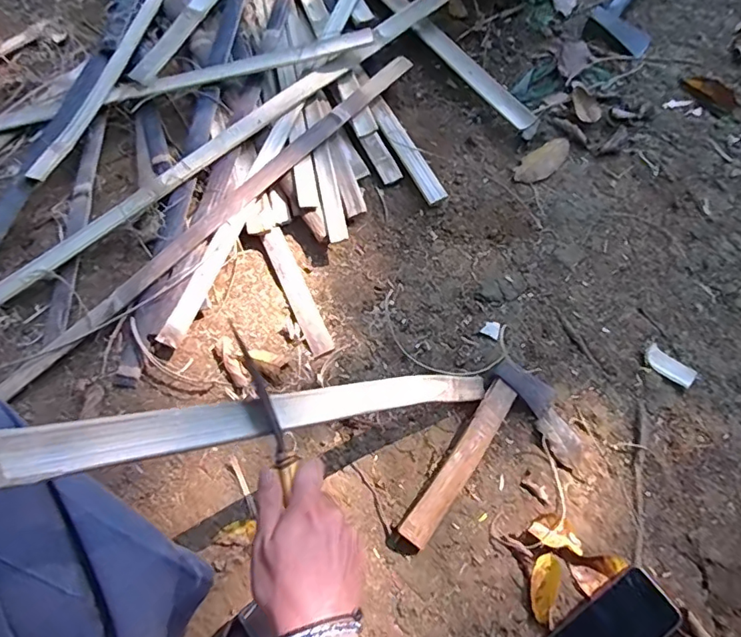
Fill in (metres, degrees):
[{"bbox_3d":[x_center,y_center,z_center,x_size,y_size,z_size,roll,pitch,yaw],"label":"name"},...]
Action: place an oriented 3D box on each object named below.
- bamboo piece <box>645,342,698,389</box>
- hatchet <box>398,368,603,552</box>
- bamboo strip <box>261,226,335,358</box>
[{"bbox_3d":[0.417,0.068,0.720,0.067,0.012,0.033,42,71,17],"label":"bamboo piece"},{"bbox_3d":[0.130,0.166,0.667,0.080,0.024,0.272,42,71,17],"label":"hatchet"},{"bbox_3d":[-0.111,-0.042,0.770,0.033,0.014,0.217,-23,67,-11],"label":"bamboo strip"}]

